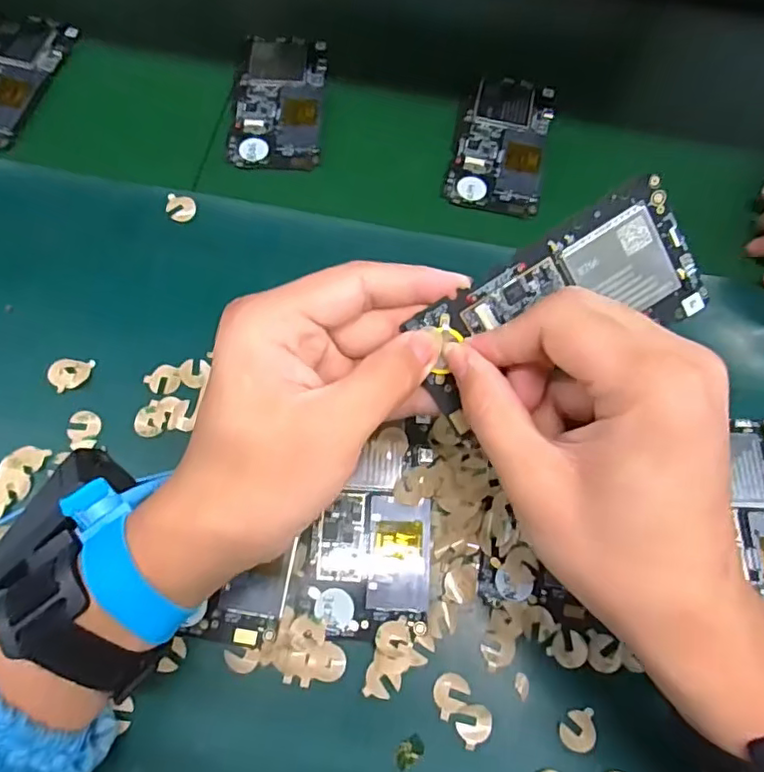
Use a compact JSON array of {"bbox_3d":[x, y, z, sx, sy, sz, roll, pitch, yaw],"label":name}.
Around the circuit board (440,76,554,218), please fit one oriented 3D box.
[{"bbox_3d":[0.087,-0.177,0.417,0.064,0.006,0.123,13,67,3],"label":"circuit board"}]

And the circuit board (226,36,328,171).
[{"bbox_3d":[-0.075,-0.209,0.425,0.063,0.010,0.118,2,67,-1],"label":"circuit board"}]

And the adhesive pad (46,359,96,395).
[{"bbox_3d":[-0.180,-0.009,0.336,0.025,0.004,0.020,-35,77,-11],"label":"adhesive pad"}]

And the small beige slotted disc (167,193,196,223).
[{"bbox_3d":[-0.129,-0.115,0.373,0.018,0.004,0.018,0,73,-2],"label":"small beige slotted disc"}]

